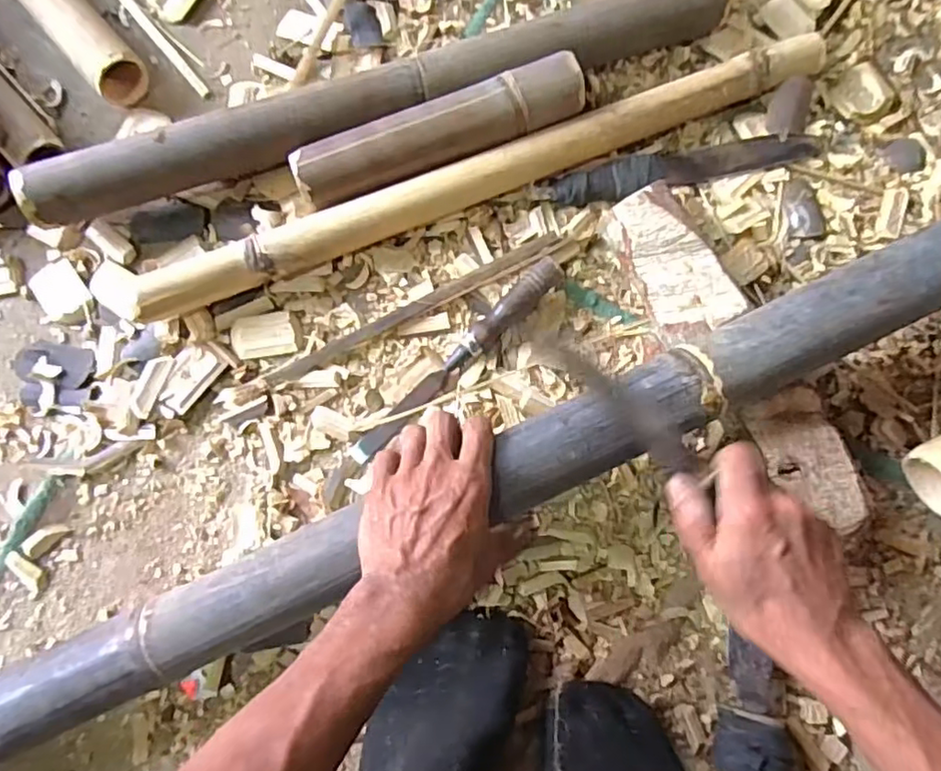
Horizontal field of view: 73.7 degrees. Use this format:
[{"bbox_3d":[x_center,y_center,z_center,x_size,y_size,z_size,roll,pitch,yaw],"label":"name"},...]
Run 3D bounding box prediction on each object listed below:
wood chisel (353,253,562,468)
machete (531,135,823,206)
[{"bbox_3d":[-0.015,-0.024,0.547,0.238,0.030,0.024,-42,81,-7],"label":"wood chisel"},{"bbox_3d":[0.193,-0.202,0.586,0.264,0.022,0.039,-10,79,-1],"label":"machete"}]

